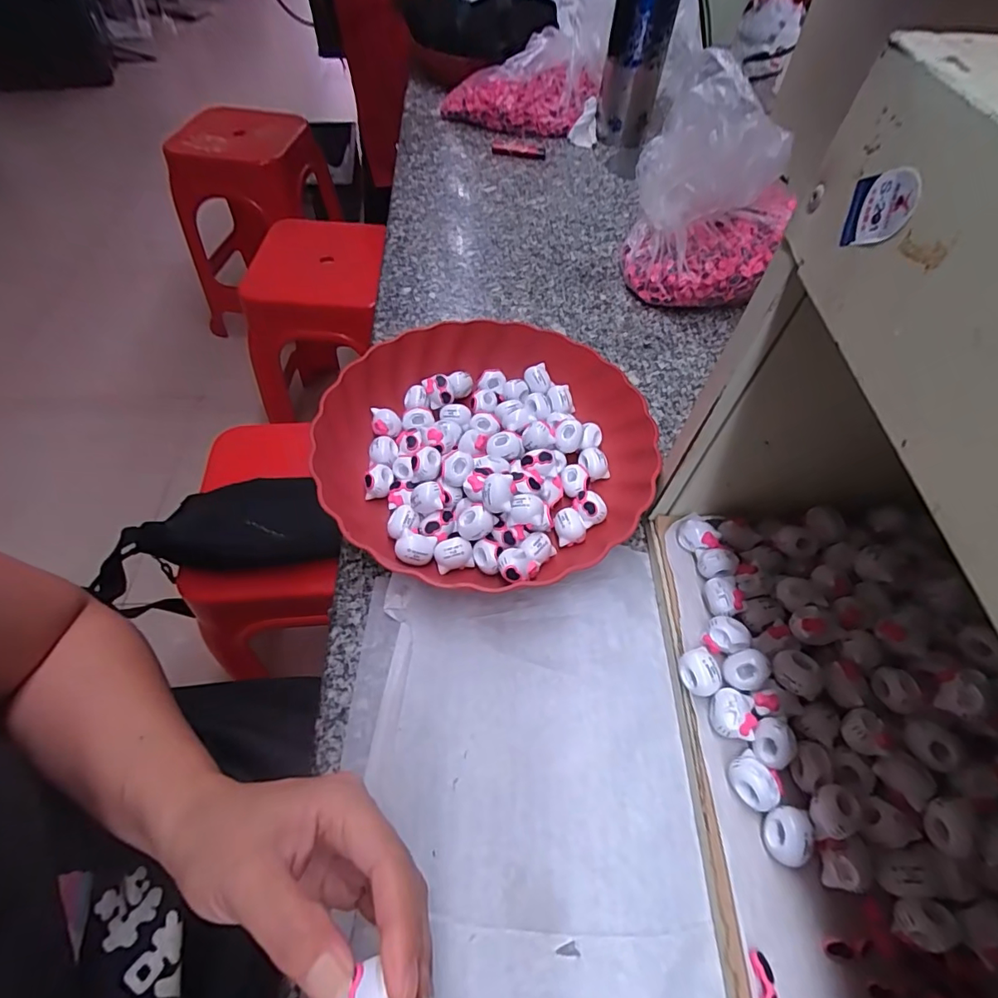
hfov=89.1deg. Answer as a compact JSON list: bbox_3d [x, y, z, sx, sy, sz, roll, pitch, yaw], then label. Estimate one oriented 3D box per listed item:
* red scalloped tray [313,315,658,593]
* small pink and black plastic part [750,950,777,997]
[{"bbox_3d":[-0.006,-0.041,0.386,0.242,0.052,0.222,-32,63,-21],"label":"red scalloped tray"},{"bbox_3d":[0.119,0.218,0.227,0.009,0.007,0.023,4,56,2],"label":"small pink and black plastic part"}]

